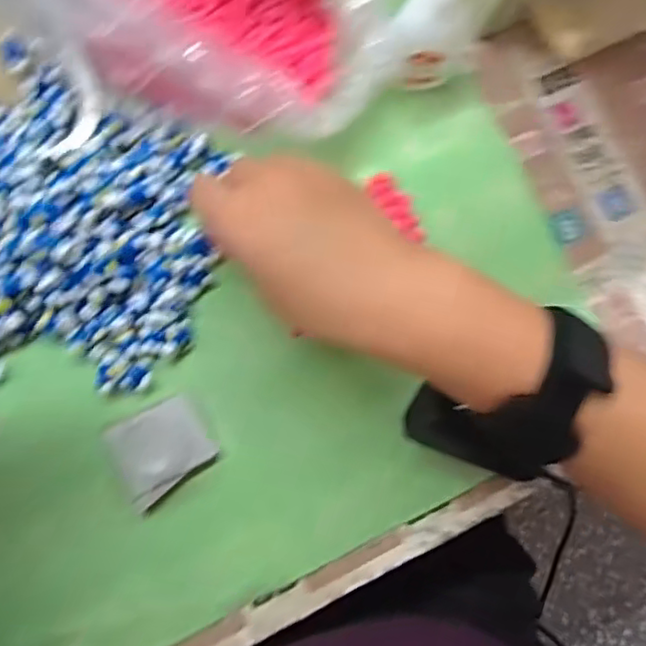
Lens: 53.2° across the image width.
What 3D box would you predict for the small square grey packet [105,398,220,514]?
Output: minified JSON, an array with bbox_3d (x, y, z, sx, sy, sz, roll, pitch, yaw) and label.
[{"bbox_3d":[-0.088,0.068,0.347,0.050,0.007,0.044,-33,90,-9],"label":"small square grey packet"}]

